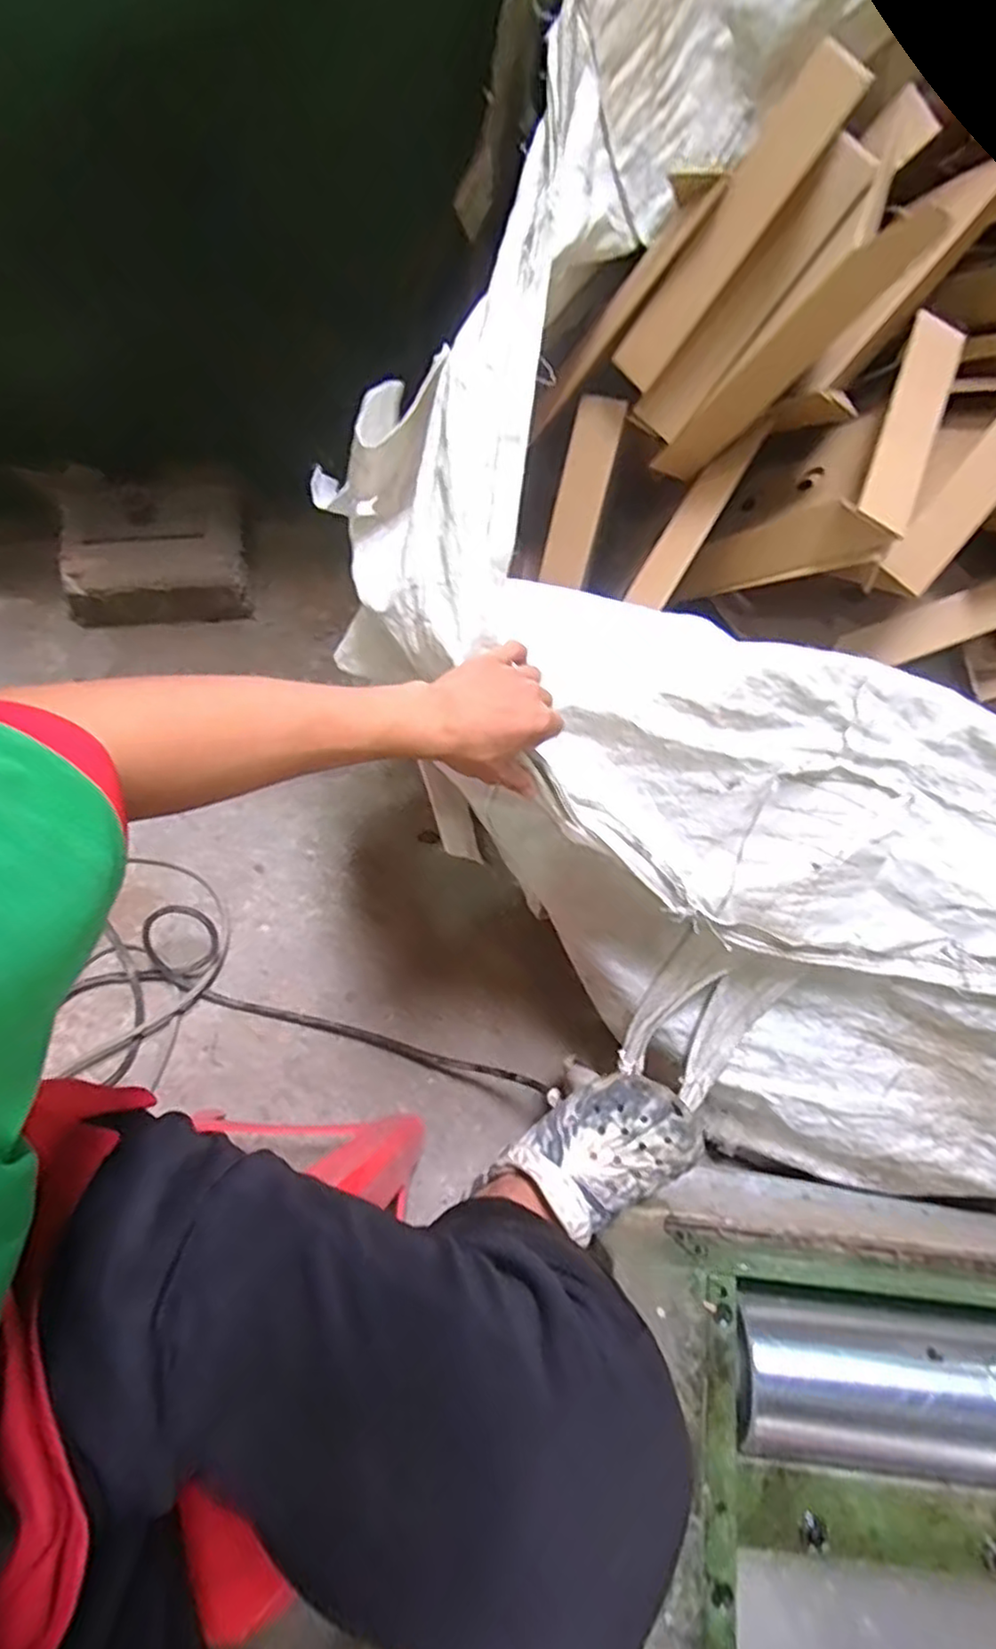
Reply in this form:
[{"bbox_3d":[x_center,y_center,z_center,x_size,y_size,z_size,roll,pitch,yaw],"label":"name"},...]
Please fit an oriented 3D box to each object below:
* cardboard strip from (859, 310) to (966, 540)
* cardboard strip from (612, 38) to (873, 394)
[{"bbox_3d":[0.382,-0.370,0.630,0.060,0.010,0.230,27,76,-17],"label":"cardboard strip"},{"bbox_3d":[0.188,-0.487,0.571,0.046,0.237,0.009,47,44,-1],"label":"cardboard strip"}]

